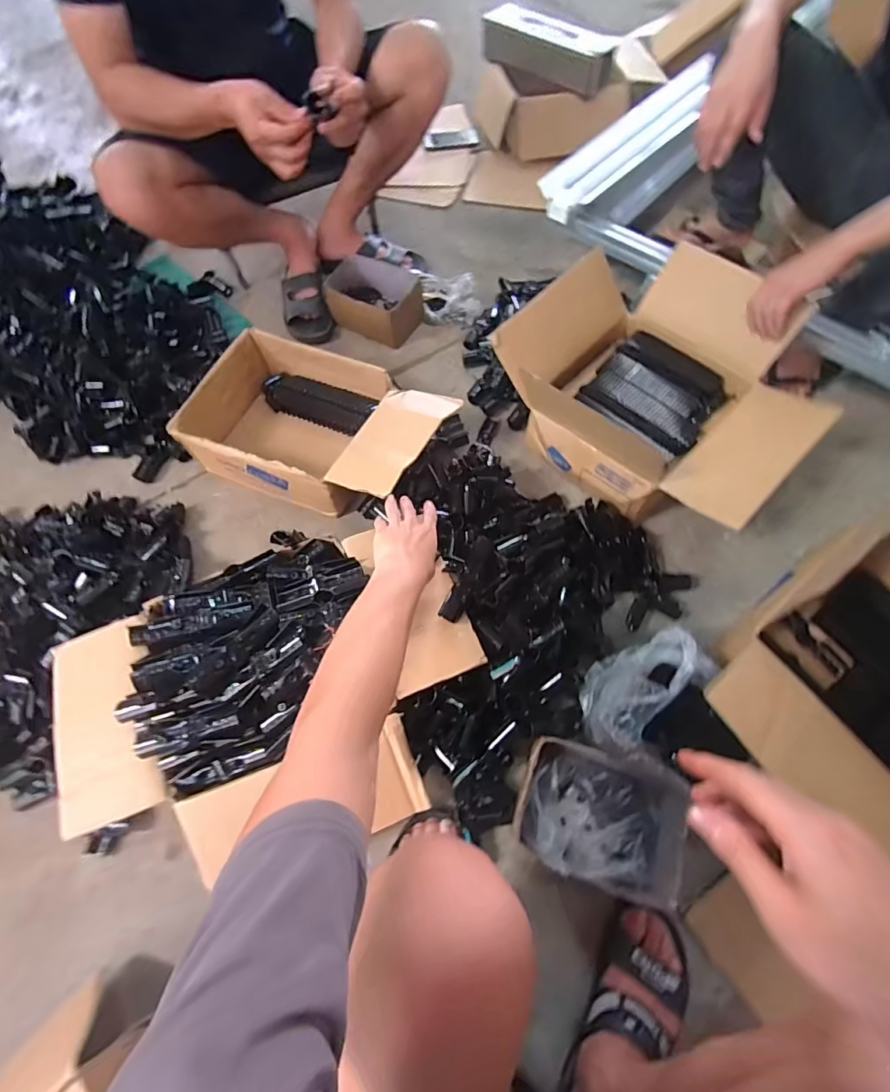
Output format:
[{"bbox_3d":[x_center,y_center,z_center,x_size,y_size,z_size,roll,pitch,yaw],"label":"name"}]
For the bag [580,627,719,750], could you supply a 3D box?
[{"bbox_3d":[0.285,0.206,0.702,0.201,0.110,0.105,-33,69,-13],"label":"bag"}]

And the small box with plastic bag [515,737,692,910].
[{"bbox_3d":[0.204,0.372,0.662,0.208,0.099,0.150,19,67,10],"label":"small box with plastic bag"}]

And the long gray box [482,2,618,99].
[{"bbox_3d":[0.275,-1.346,1.298,0.392,0.105,0.093,36,71,16],"label":"long gray box"}]

